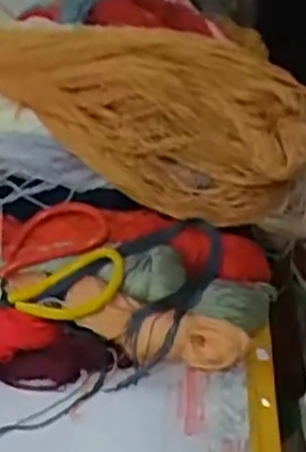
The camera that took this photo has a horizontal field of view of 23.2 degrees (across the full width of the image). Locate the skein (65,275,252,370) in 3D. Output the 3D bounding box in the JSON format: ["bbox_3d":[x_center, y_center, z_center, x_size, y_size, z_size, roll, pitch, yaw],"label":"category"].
[{"bbox_3d":[0.002,0.088,0.648,0.163,0.043,0.046,18,30,5],"label":"skein"}]

